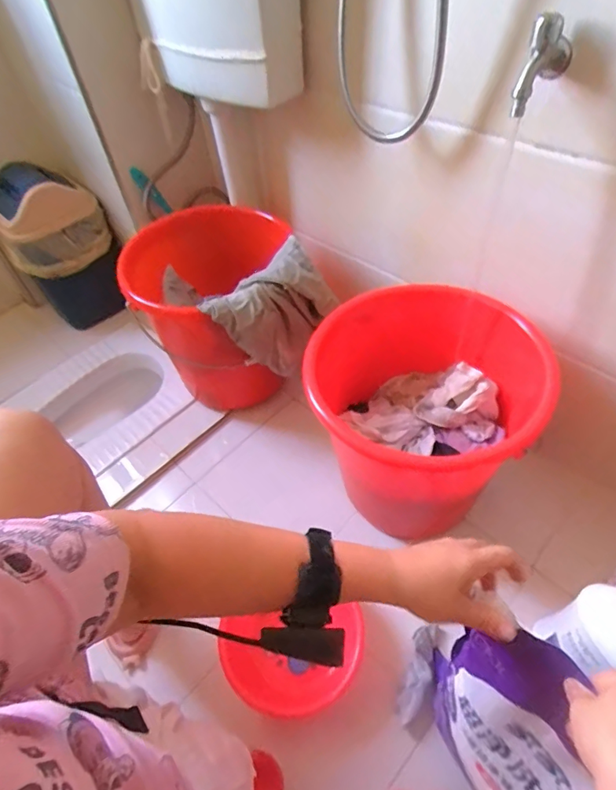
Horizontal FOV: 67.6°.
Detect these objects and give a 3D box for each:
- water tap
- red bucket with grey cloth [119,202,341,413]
[{"bbox_3d":[0.268,-0.374,0.519,0.044,0.083,0.077,19,55,20],"label":"water tap"},{"bbox_3d":[-0.158,-0.144,0.978,0.323,0.365,0.323,-21,52,-11],"label":"red bucket with grey cloth"}]

